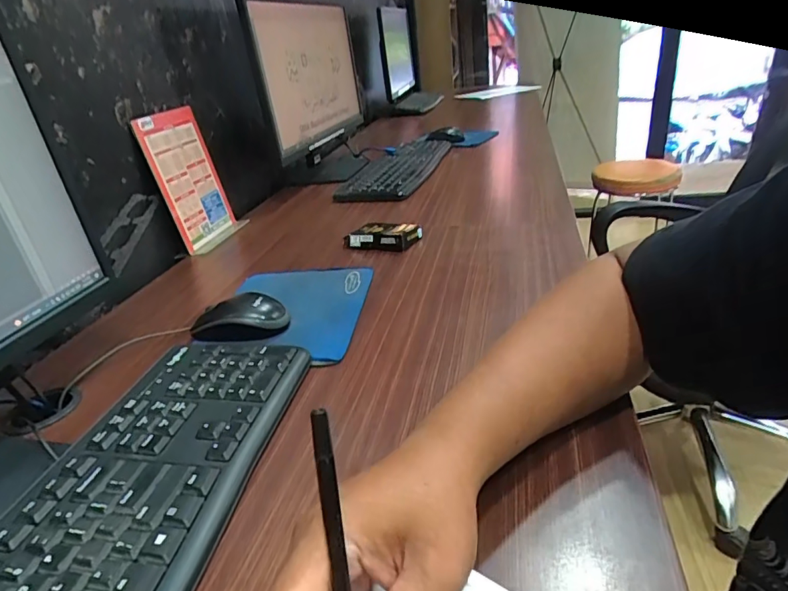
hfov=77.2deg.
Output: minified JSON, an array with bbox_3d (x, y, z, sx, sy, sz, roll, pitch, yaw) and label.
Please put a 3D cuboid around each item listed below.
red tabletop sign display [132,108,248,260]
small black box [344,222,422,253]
[{"bbox_3d":[-0.335,-0.193,0.821,0.027,0.218,0.150,-8,26,20],"label":"red tabletop sign display"},{"bbox_3d":[-0.016,-0.088,0.729,0.100,0.023,0.064,7,31,24],"label":"small black box"}]

